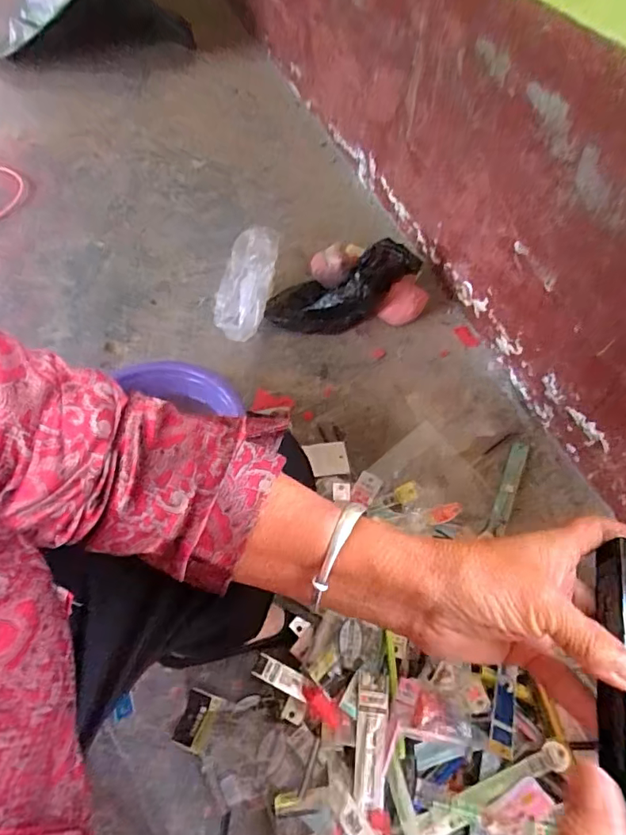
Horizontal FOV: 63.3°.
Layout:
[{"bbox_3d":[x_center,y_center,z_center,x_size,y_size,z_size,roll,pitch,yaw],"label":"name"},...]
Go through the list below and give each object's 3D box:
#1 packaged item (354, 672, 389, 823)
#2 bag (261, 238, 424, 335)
[{"bbox_3d":[0.067,0.372,0.581,0.034,0.020,0.138,4,71,4],"label":"packaged item"},{"bbox_3d":[0.070,-0.245,0.998,0.324,0.092,0.134,-22,60,-13],"label":"bag"}]

